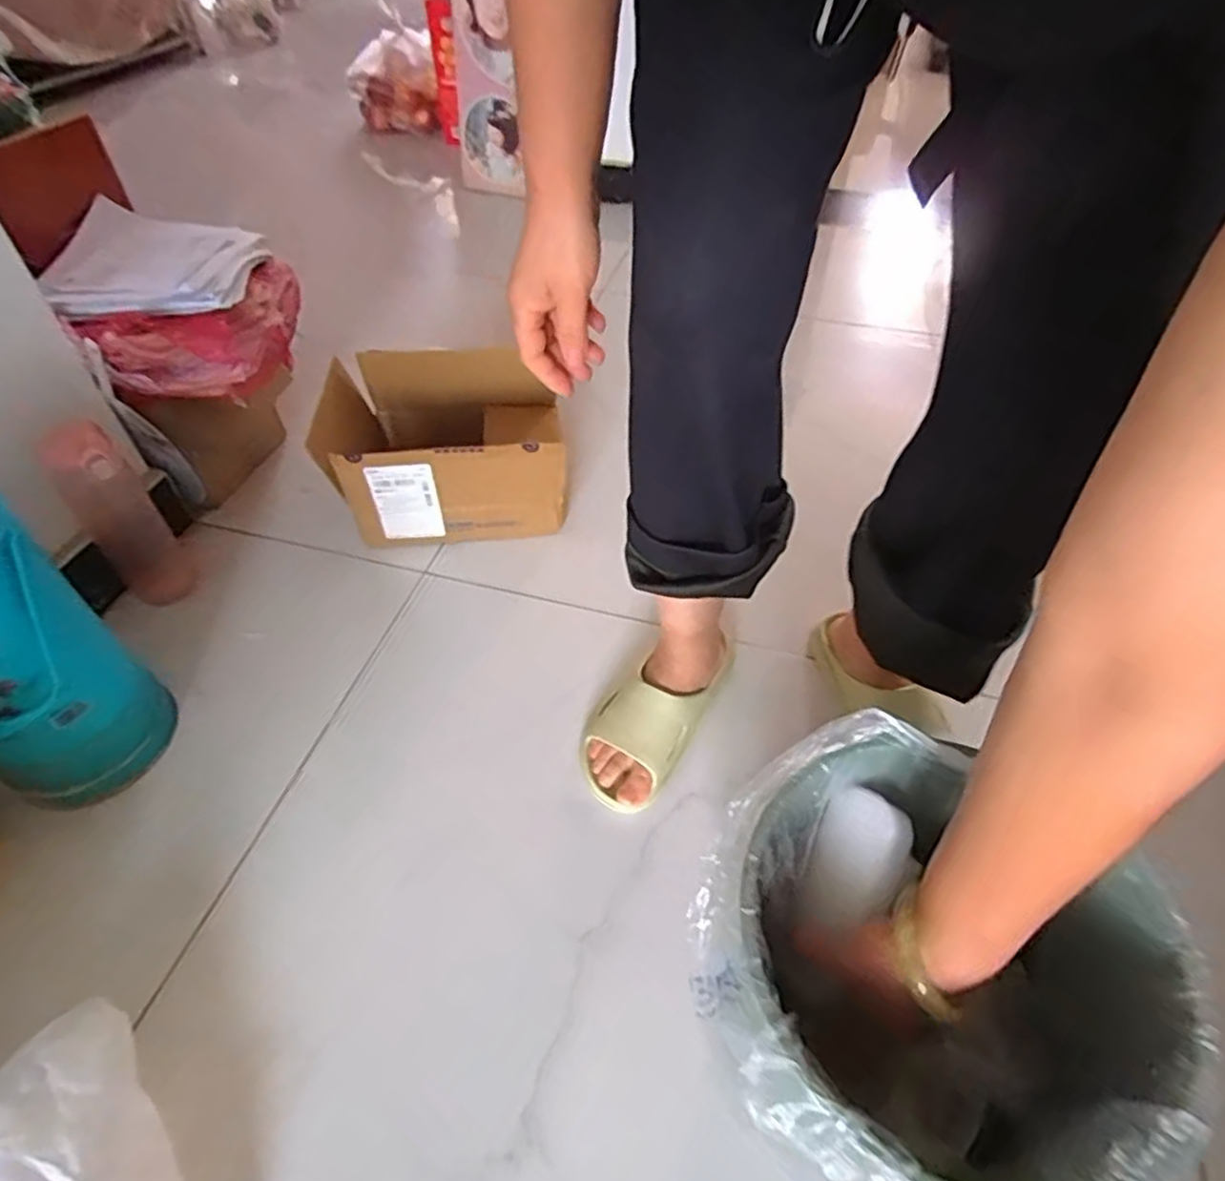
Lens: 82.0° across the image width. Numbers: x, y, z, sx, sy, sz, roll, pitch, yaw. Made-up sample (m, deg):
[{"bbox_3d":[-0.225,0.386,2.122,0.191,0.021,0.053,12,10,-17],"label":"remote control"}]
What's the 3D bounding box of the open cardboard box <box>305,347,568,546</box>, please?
[{"bbox_3d":[-0.221,-0.198,0.954,0.289,0.175,0.260,-7,49,-6],"label":"open cardboard box"}]

